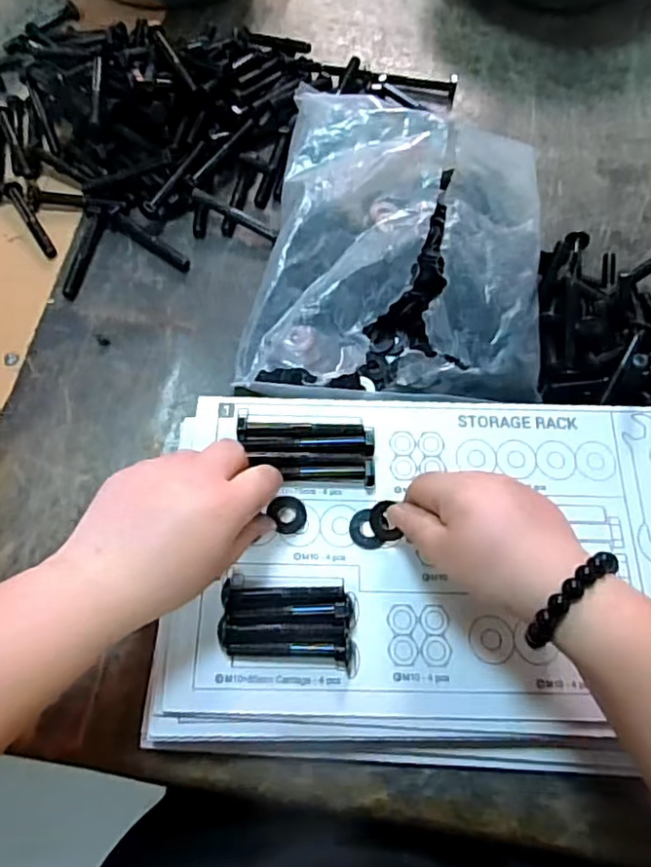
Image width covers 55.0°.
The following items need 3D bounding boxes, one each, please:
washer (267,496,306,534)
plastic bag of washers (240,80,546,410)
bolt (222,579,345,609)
[{"bbox_3d":[-0.022,0.048,0.378,0.021,0.007,0.023,1,66,-2],"label":"washer"},{"bbox_3d":[0.057,-0.133,0.470,0.208,0.064,0.251,7,66,1],"label":"plastic bag of washers"},{"bbox_3d":[-0.024,0.091,0.354,0.069,0.015,0.014,-2,66,-3],"label":"bolt"}]

